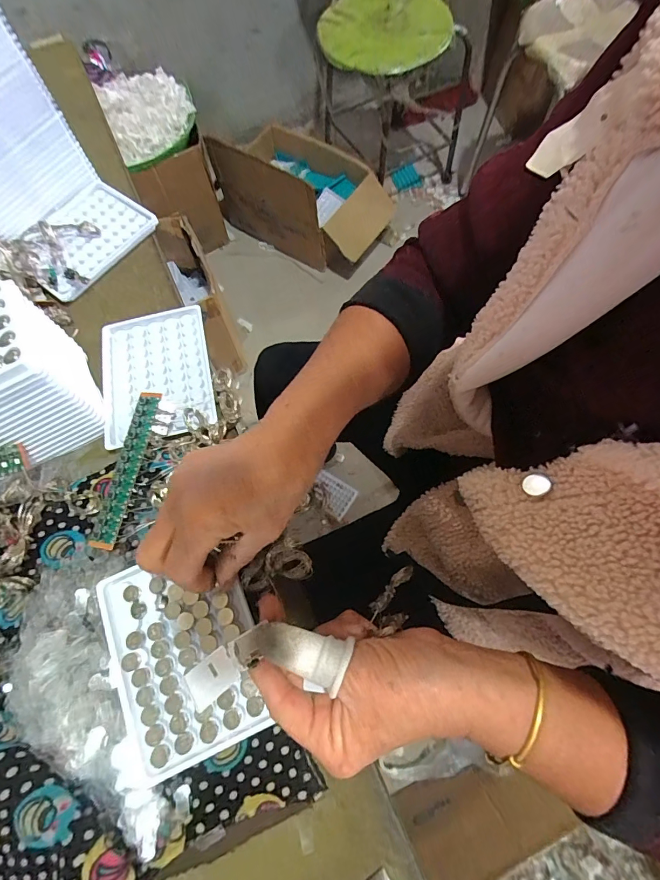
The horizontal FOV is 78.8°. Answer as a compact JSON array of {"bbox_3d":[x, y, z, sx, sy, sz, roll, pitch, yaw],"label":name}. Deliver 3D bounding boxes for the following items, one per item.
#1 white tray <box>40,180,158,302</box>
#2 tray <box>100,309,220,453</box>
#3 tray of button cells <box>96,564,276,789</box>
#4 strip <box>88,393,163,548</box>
[{"bbox_3d":[-0.257,-0.212,0.420,0.099,0.017,0.127,37,75,15],"label":"white tray"},{"bbox_3d":[-0.157,-0.061,0.360,0.096,0.009,0.126,-14,69,-3],"label":"tray"},{"bbox_3d":[-0.098,0.140,0.270,0.092,0.010,0.127,-23,70,-7],"label":"tray of button cells"},{"bbox_3d":[-0.159,0.022,0.321,0.019,0.017,0.124,9,70,6],"label":"strip"}]

